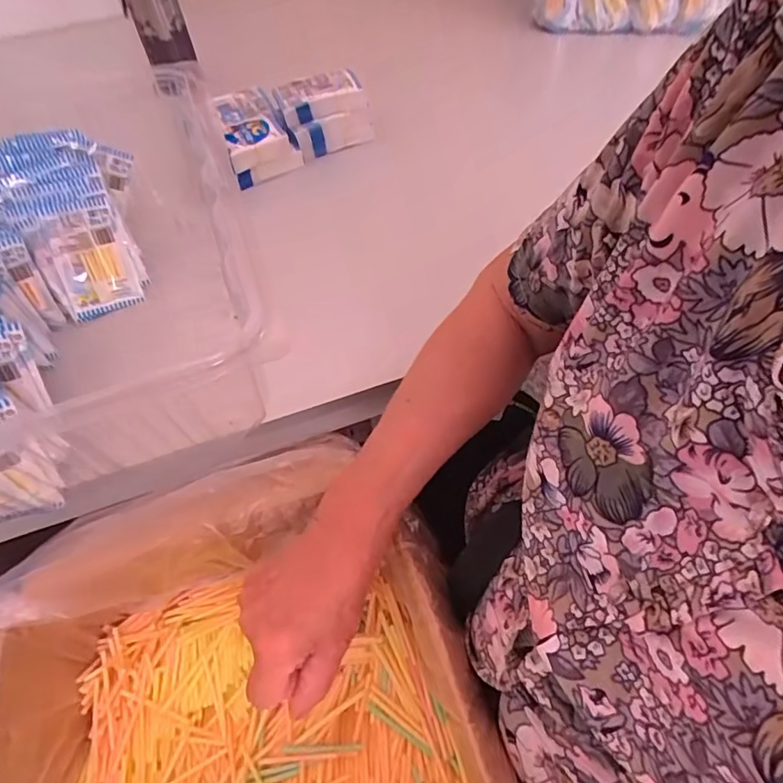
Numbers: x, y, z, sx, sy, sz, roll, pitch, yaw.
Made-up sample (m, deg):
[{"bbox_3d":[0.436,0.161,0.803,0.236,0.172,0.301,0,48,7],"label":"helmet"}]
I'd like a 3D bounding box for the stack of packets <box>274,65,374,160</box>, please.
[{"bbox_3d":[-0.088,-0.360,0.665,0.108,0.069,0.072,-18,55,-8],"label":"stack of packets"}]

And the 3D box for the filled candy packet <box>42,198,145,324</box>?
[{"bbox_3d":[-0.295,-0.129,0.509,0.066,0.105,0.018,-24,30,-28],"label":"filled candy packet"}]

